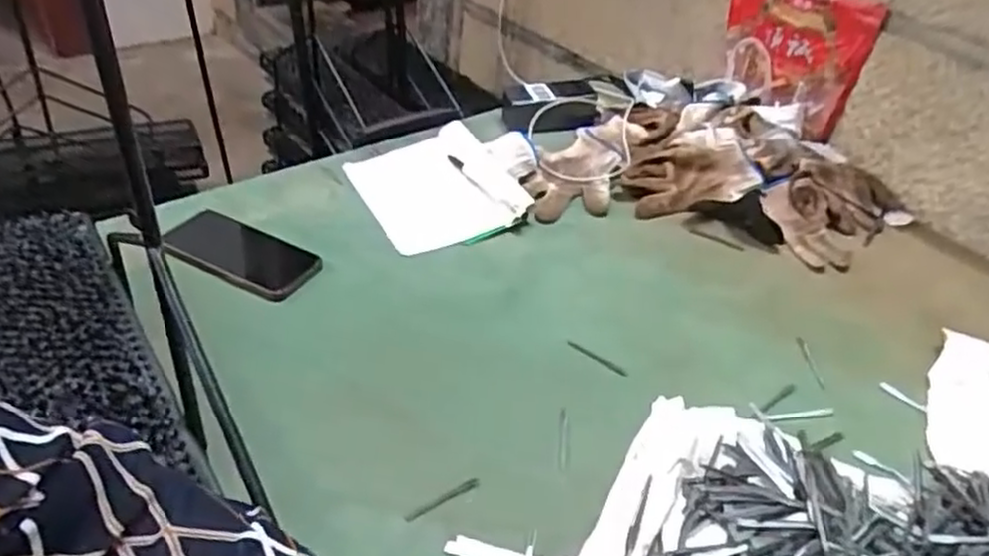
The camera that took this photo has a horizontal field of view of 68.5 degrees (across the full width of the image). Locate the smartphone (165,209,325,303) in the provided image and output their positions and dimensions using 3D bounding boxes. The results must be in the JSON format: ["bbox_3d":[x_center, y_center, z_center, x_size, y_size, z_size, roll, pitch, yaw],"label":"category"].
[{"bbox_3d":[-0.267,-0.026,0.772,0.160,0.011,0.078,20,40,15],"label":"smartphone"}]

